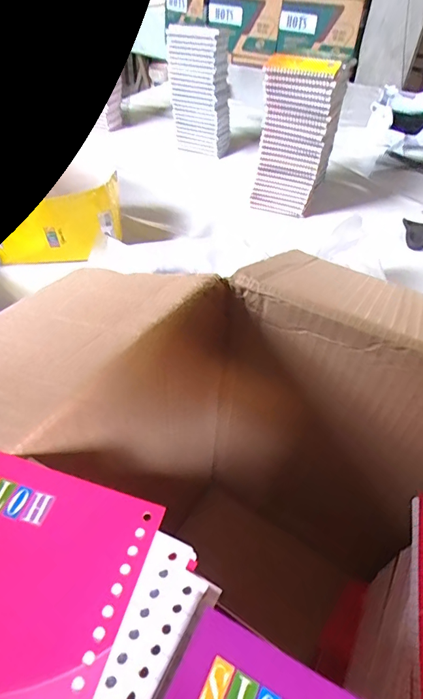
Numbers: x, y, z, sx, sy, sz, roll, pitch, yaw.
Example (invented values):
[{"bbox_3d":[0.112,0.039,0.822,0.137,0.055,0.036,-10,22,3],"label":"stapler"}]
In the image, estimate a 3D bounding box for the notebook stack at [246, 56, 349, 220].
[{"bbox_3d":[0.188,-0.464,0.877,0.147,0.272,0.165,16,48,12],"label":"notebook stack"}]

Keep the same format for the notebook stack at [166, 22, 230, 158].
[{"bbox_3d":[-0.026,-0.666,1.040,0.151,0.258,0.083,18,48,14],"label":"notebook stack"}]

